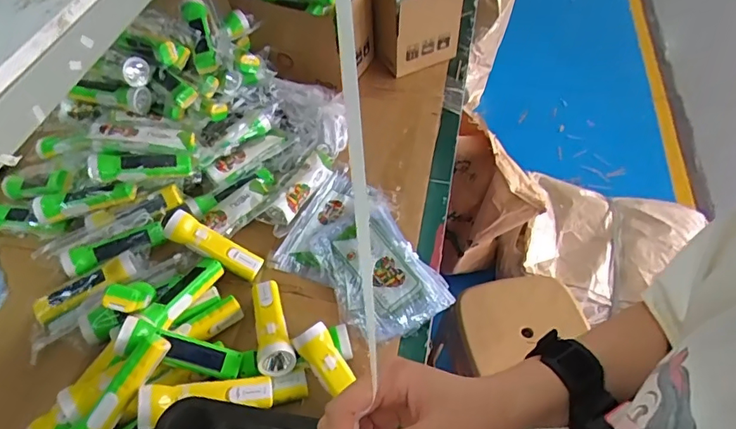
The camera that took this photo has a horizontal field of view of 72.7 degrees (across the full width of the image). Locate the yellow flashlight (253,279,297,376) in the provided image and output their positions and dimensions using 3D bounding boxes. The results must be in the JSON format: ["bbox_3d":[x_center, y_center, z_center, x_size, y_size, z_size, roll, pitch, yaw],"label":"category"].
[{"bbox_3d":[-0.151,0.161,0.772,0.052,0.045,0.180,-15,38,-9],"label":"yellow flashlight"}]

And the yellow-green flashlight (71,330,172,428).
[{"bbox_3d":[-0.322,0.230,0.638,0.050,0.045,0.169,29,79,24],"label":"yellow-green flashlight"}]

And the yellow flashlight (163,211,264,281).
[{"bbox_3d":[-0.259,0.051,0.843,0.173,0.042,0.046,31,55,-4],"label":"yellow flashlight"}]

